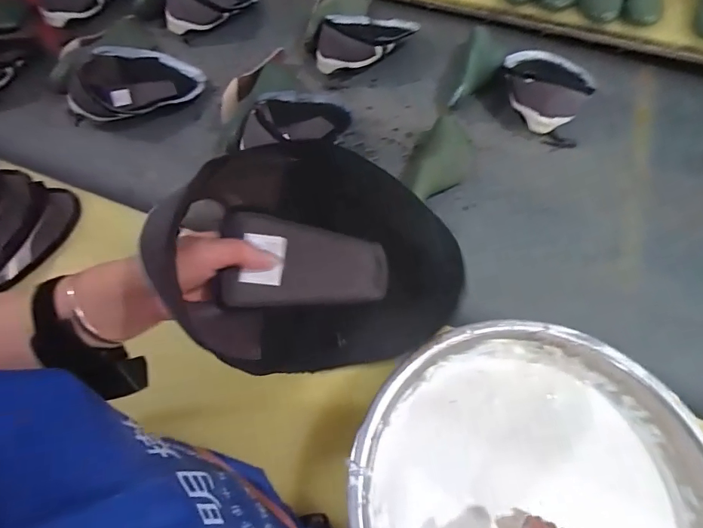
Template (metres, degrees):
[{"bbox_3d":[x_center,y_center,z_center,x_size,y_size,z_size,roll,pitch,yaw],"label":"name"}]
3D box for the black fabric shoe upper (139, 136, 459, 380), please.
[{"bbox_3d":[-0.024,-0.006,0.323,0.229,0.089,0.154,-8,60,-4],"label":"black fabric shoe upper"}]

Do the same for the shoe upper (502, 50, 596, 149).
[{"bbox_3d":[0.367,-0.347,0.824,0.158,0.094,0.229,20,62,12],"label":"shoe upper"}]

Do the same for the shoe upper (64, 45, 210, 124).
[{"bbox_3d":[-0.429,-0.353,0.860,0.260,0.075,0.163,-10,60,-6],"label":"shoe upper"}]

